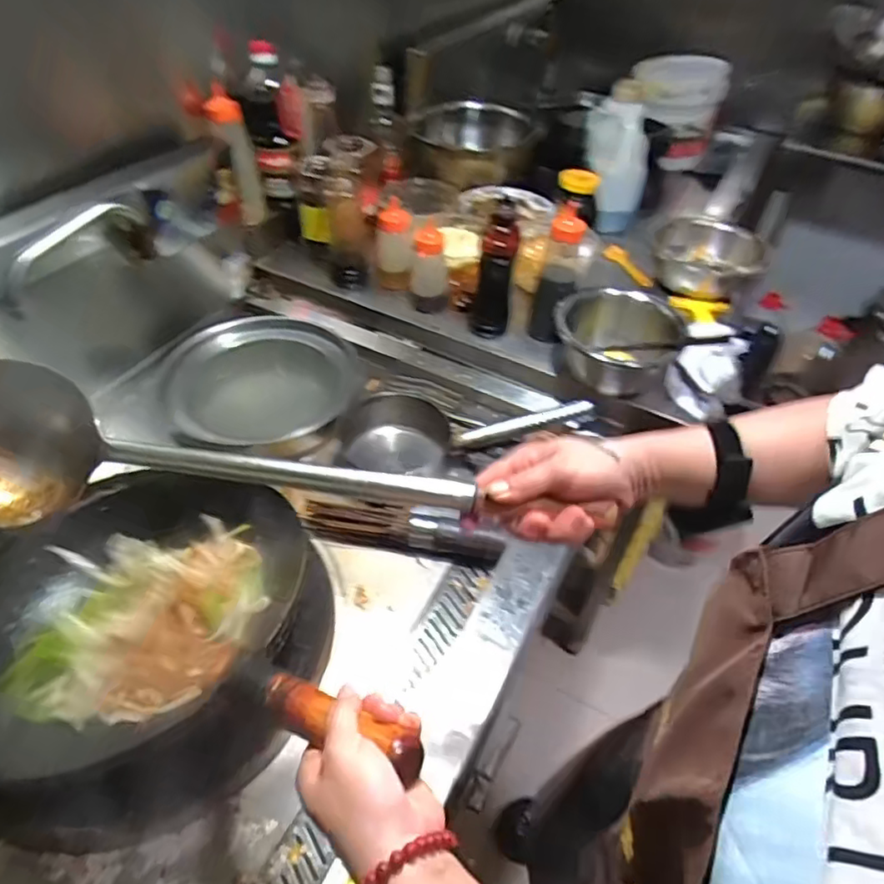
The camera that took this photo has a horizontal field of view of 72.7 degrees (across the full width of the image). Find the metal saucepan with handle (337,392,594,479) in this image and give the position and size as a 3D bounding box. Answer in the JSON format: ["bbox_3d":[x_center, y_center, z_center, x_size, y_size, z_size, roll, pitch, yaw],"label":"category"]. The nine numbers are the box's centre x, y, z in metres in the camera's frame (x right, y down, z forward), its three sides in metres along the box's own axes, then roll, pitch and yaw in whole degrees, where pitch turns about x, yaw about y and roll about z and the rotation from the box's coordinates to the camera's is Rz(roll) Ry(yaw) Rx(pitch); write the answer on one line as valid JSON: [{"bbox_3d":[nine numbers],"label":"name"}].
[{"bbox_3d":[0.031,-0.008,0.898,0.364,0.078,0.150,-5,47,-7],"label":"metal saucepan with handle"}]

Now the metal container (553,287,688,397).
[{"bbox_3d":[0.265,-0.150,0.919,0.192,0.126,0.190,9,47,6],"label":"metal container"}]

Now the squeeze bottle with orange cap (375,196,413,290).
[{"bbox_3d":[-0.079,-0.323,0.994,0.057,0.126,0.049,-5,47,-7],"label":"squeeze bottle with orange cap"}]

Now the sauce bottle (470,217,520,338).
[{"bbox_3d":[0.078,-0.246,0.918,0.062,0.184,0.051,6,47,3],"label":"sauce bottle"}]

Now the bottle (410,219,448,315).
[{"bbox_3d":[-0.020,-0.276,0.968,0.059,0.136,0.060,3,47,0],"label":"bottle"}]

